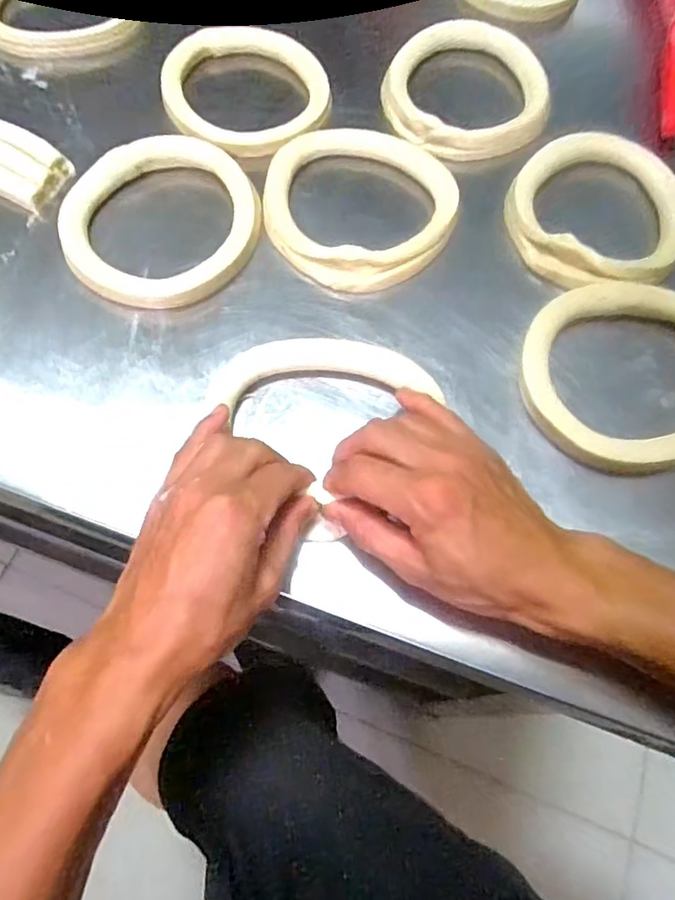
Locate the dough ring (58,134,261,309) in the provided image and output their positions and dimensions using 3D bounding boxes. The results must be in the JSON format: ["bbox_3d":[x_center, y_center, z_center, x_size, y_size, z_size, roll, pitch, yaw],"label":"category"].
[{"bbox_3d":[-0.132,-0.178,0.451,0.141,0.017,0.153,1,66,-2],"label":"dough ring"}]

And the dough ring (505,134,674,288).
[{"bbox_3d":[0.200,-0.181,0.456,0.136,0.026,0.131,1,66,-2],"label":"dough ring"}]

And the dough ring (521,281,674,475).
[{"bbox_3d":[0.200,-0.054,0.404,0.151,0.018,0.136,-24,69,-12],"label":"dough ring"}]

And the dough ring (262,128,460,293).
[{"bbox_3d":[0.017,-0.192,0.459,0.145,0.019,0.142,1,66,-2],"label":"dough ring"}]

